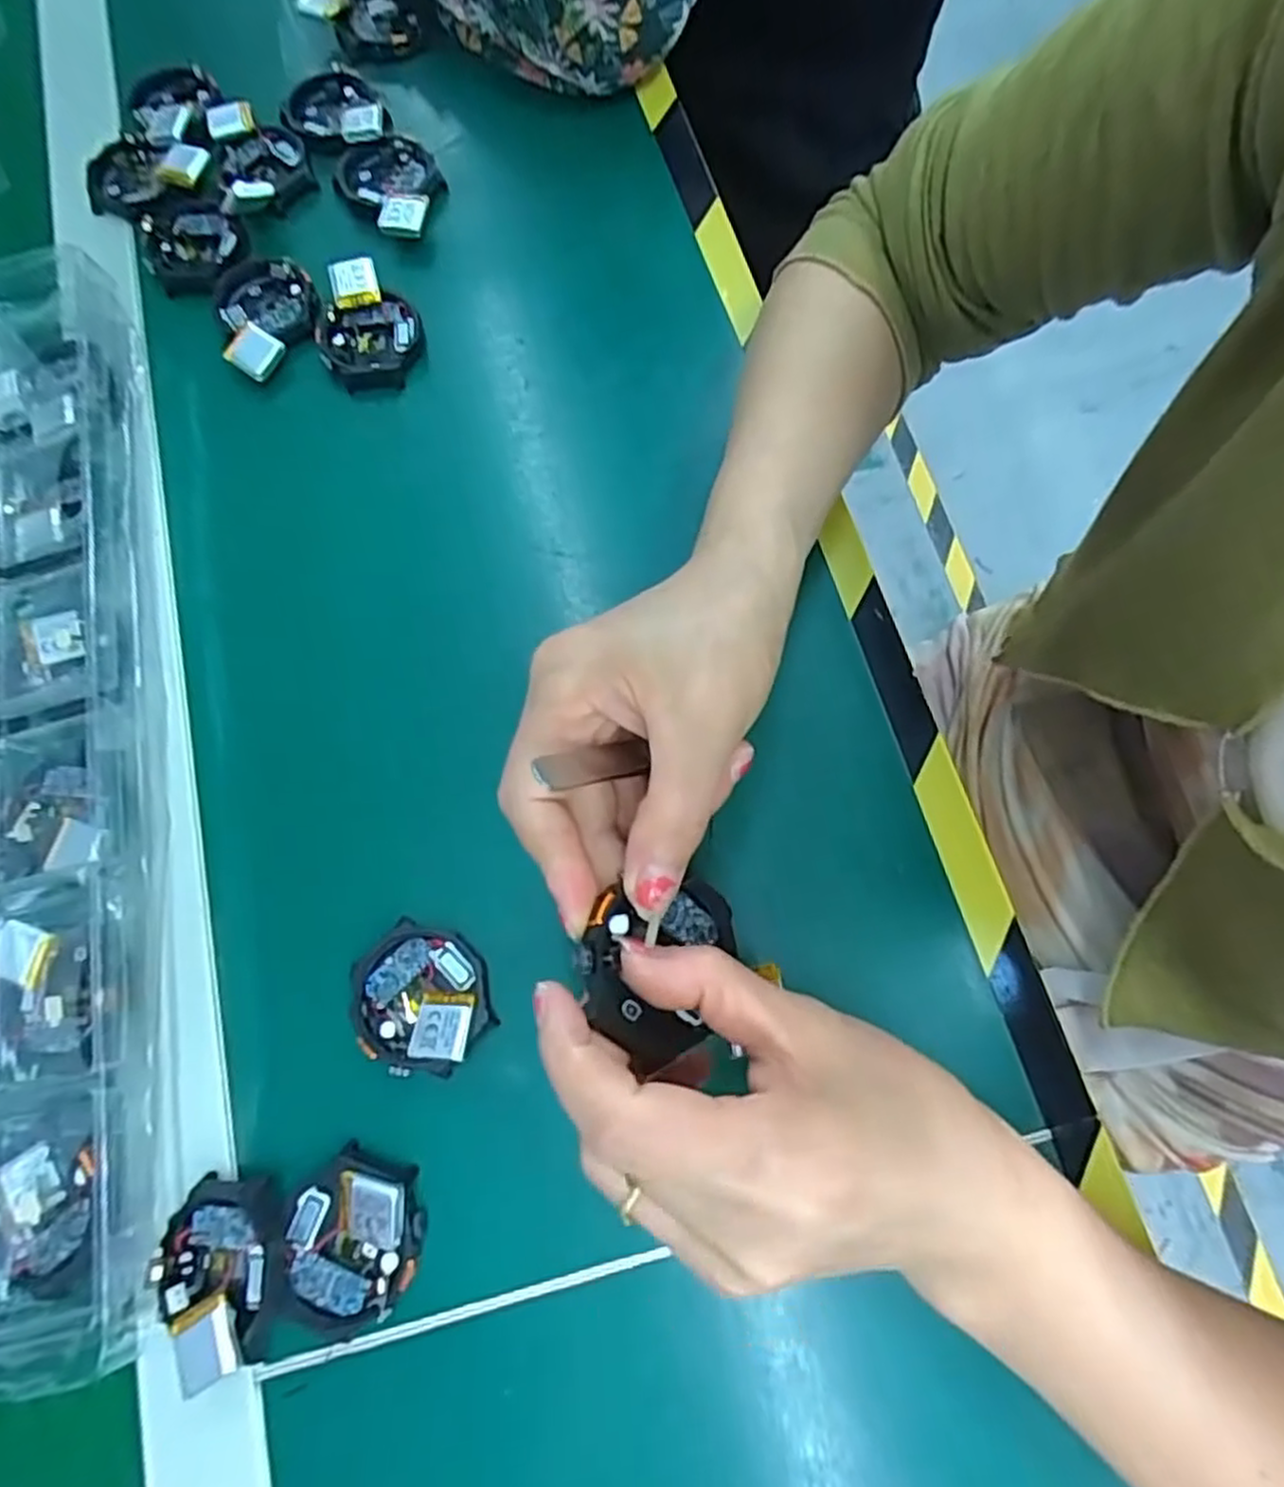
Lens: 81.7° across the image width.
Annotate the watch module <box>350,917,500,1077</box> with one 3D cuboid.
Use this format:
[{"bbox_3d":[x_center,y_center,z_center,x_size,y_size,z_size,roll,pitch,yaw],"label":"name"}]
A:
[{"bbox_3d":[-0.081,0.094,0.274,0.048,0.011,0.053,-43,69,-12],"label":"watch module"}]

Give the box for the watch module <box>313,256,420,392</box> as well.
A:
[{"bbox_3d":[-0.133,-0.201,0.356,0.048,0.017,0.061,-17,75,-2],"label":"watch module"}]

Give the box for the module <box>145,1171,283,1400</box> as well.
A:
[{"bbox_3d":[-0.141,0.175,0.245,0.041,0.013,0.055,-4,75,2],"label":"module"}]

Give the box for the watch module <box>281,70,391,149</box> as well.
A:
[{"bbox_3d":[-0.161,-0.334,0.388,0.055,0.015,0.049,-3,75,2],"label":"watch module"}]

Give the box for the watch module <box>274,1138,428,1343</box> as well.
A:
[{"bbox_3d":[-0.099,0.170,0.250,0.046,0.013,0.053,16,76,7],"label":"watch module"}]

